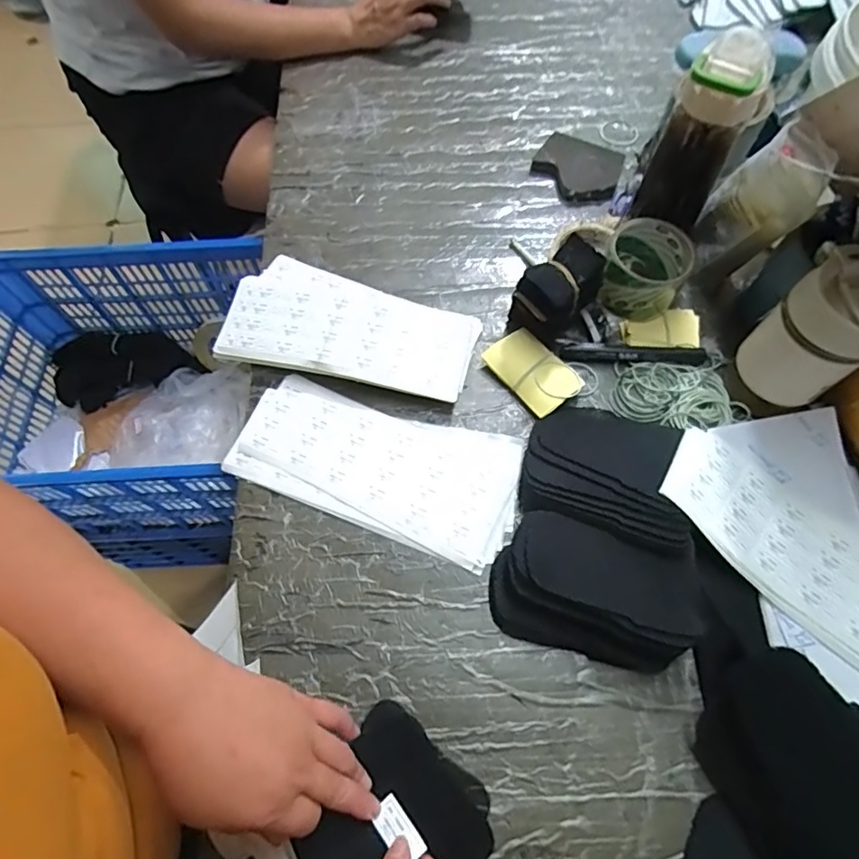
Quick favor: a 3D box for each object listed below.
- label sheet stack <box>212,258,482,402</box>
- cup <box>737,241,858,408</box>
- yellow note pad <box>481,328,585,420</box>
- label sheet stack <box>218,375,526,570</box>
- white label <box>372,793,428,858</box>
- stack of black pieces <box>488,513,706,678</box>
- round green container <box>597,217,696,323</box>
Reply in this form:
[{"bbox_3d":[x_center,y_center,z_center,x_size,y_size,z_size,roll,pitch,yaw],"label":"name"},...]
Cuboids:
[{"bbox_3d":[-0.084,-0.111,0.579,0.262,0.038,0.139,14,67,9],"label":"label sheet stack"},{"bbox_3d":[0.336,-0.077,0.478,0.079,0.146,0.077,0,65,1],"label":"cup"},{"bbox_3d":[0.107,-0.060,0.559,0.060,0.014,0.092,-39,70,-11],"label":"yellow note pad"},{"bbox_3d":[-0.053,0.033,0.526,0.276,0.013,0.129,15,67,9],"label":"label sheet stack"},{"bbox_3d":[-0.022,0.273,0.366,0.021,0.004,0.039,-36,58,-17],"label":"white label"},{"bbox_3d":[0.136,0.135,0.453,0.156,0.051,0.100,17,67,10],"label":"stack of black pieces"},{"bbox_3d":[0.225,-0.165,0.571,0.083,0.070,0.088,-1,65,2],"label":"round green container"}]

